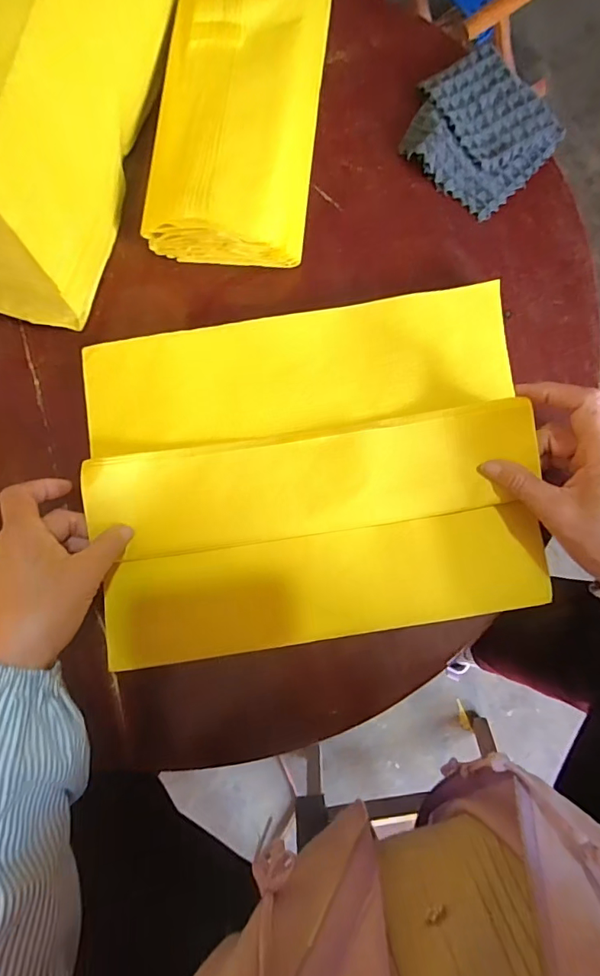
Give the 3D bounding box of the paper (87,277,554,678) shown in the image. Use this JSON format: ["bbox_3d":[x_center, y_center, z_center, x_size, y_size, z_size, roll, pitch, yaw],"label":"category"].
[{"bbox_3d":[0.009,-0.012,0.379,0.346,0.041,0.267,-10,82,0],"label":"paper"}]

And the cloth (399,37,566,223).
[{"bbox_3d":[0.162,-0.319,0.418,0.119,0.019,0.119,41,85,5],"label":"cloth"}]

